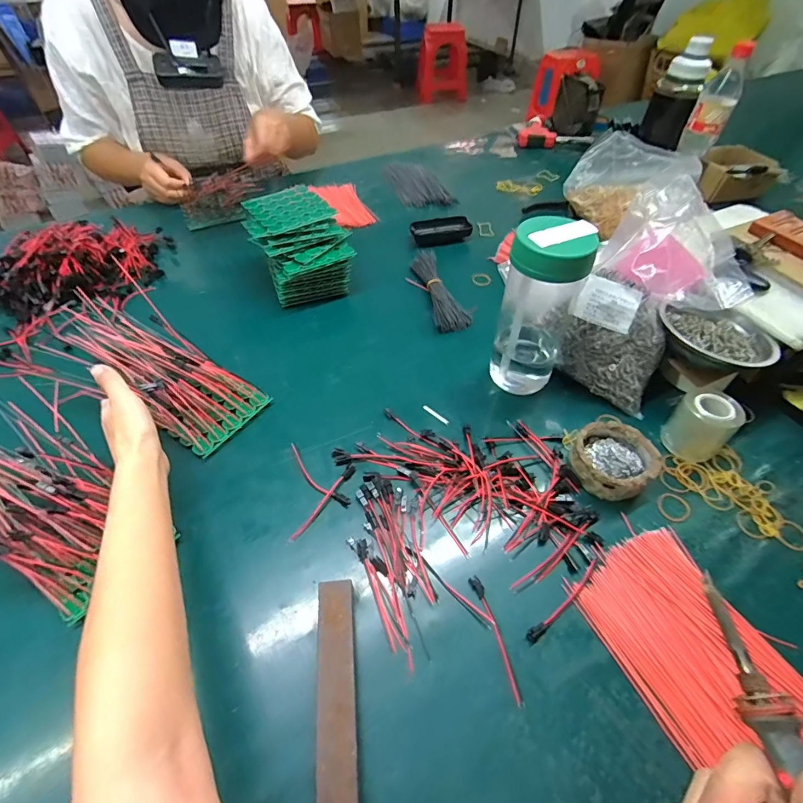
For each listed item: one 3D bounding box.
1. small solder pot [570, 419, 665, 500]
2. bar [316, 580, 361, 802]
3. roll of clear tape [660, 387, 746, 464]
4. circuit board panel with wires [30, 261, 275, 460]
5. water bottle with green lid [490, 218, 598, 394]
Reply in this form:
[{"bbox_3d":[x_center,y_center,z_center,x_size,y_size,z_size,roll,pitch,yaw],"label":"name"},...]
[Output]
[{"bbox_3d":[0.230,0.064,0.467,0.082,0.036,0.081,0,49,-1],"label":"small solder pot"},{"bbox_3d":[-0.049,0.241,0.326,0.030,0.017,0.195,-4,50,-5],"label":"bar"},{"bbox_3d":[0.340,0.026,0.486,0.058,0.071,0.058,0,49,-1],"label":"roll of clear tape"},{"bbox_3d":[-0.289,-0.045,0.511,0.238,0.039,0.108,37,55,0],"label":"circuit board panel with wires"},{"bbox_3d":[0.165,-0.105,0.505,0.084,0.206,0.094,22,53,17],"label":"water bottle with green lid"}]

